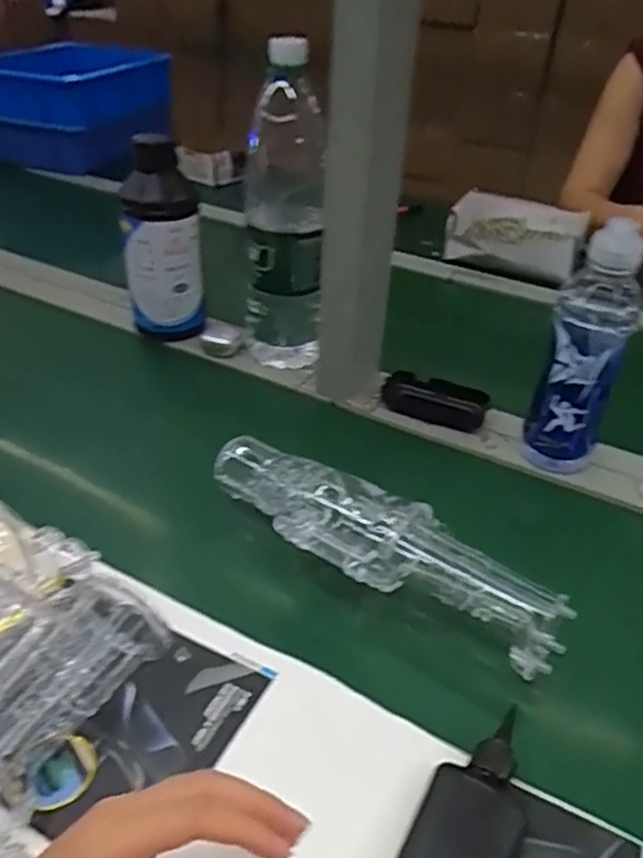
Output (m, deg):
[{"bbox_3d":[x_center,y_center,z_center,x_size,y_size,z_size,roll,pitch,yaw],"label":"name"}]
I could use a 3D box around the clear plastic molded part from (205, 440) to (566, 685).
[{"bbox_3d":[0.035,0.085,0.518,0.293,0.060,0.088,28,43,29],"label":"clear plastic molded part"}]

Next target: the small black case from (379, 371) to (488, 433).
[{"bbox_3d":[0.123,-0.031,0.725,0.106,0.033,0.048,20,40,21],"label":"small black case"}]

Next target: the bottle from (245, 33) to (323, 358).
[{"bbox_3d":[-0.037,-0.198,0.702,0.085,0.327,0.081,-1,37,-6],"label":"bottle"}]

